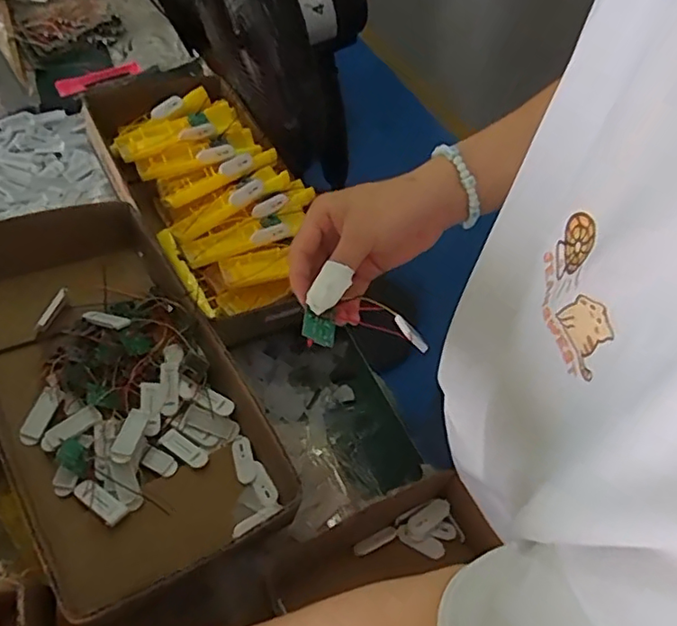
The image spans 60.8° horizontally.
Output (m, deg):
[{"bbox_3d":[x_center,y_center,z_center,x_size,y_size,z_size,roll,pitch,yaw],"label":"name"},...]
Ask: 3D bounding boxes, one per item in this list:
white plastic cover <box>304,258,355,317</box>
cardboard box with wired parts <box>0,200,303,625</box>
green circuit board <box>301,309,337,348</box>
[{"bbox_3d":[-0.009,-0.017,0.418,0.018,0.016,0.035,33,89,-11],"label":"white plastic cover"},{"bbox_3d":[-0.236,0.072,0.594,0.221,0.150,0.409,-29,58,-15],"label":"cardboard box with wired parts"},{"bbox_3d":[-0.014,0.011,0.412,0.026,0.004,0.020,24,60,-17],"label":"green circuit board"}]

